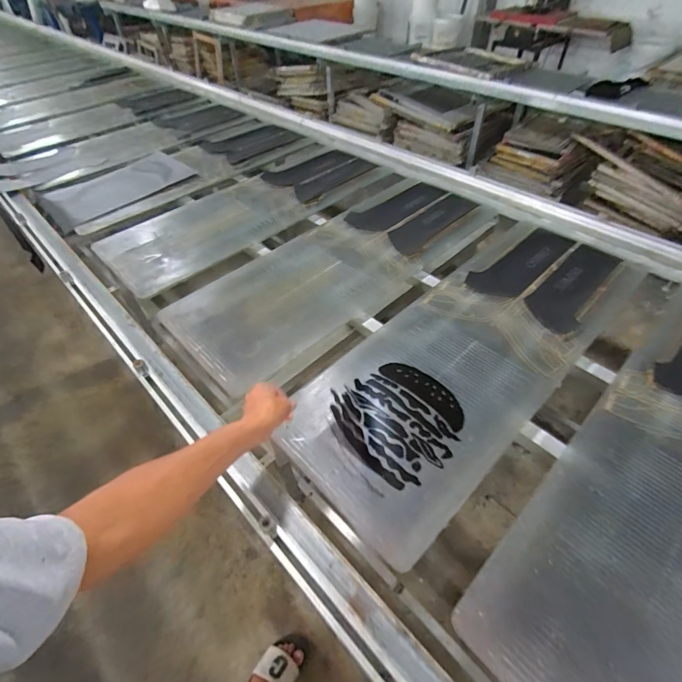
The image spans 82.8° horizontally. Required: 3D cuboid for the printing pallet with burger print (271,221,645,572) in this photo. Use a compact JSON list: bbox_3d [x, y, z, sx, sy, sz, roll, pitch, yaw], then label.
[{"bbox_3d":[0.331,0.003,0.949,1.042,0.030,0.399,-36,56,-26],"label":"printing pallet with burger print"}]

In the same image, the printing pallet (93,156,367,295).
[{"bbox_3d":[-0.360,-0.514,1.496,1.089,0.021,0.443,-31,53,-23],"label":"printing pallet"}]

